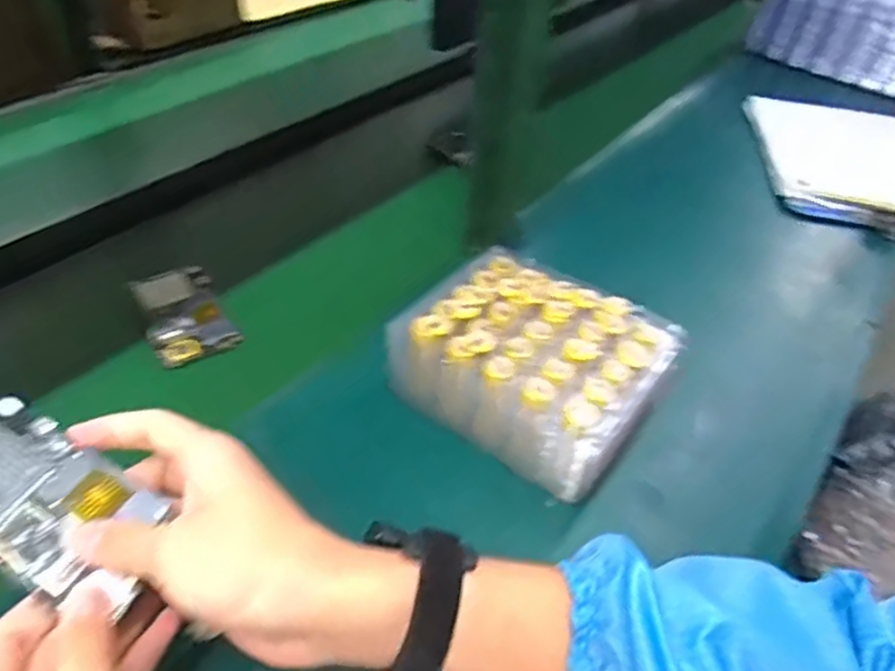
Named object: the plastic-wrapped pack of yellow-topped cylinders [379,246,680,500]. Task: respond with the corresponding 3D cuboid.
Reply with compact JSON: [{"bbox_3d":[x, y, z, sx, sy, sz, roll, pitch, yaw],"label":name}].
[{"bbox_3d":[0.065,0.022,0.515,0.172,0.077,0.152,30,47,27],"label":"plastic-wrapped pack of yellow-topped cylinders"}]

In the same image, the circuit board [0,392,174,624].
[{"bbox_3d":[-0.196,0.083,0.333,0.124,0.009,0.066,33,57,11],"label":"circuit board"}]

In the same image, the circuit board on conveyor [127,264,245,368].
[{"bbox_3d":[-0.232,-0.020,0.601,0.065,0.013,0.119,-20,46,-25],"label":"circuit board on conveyor"}]

